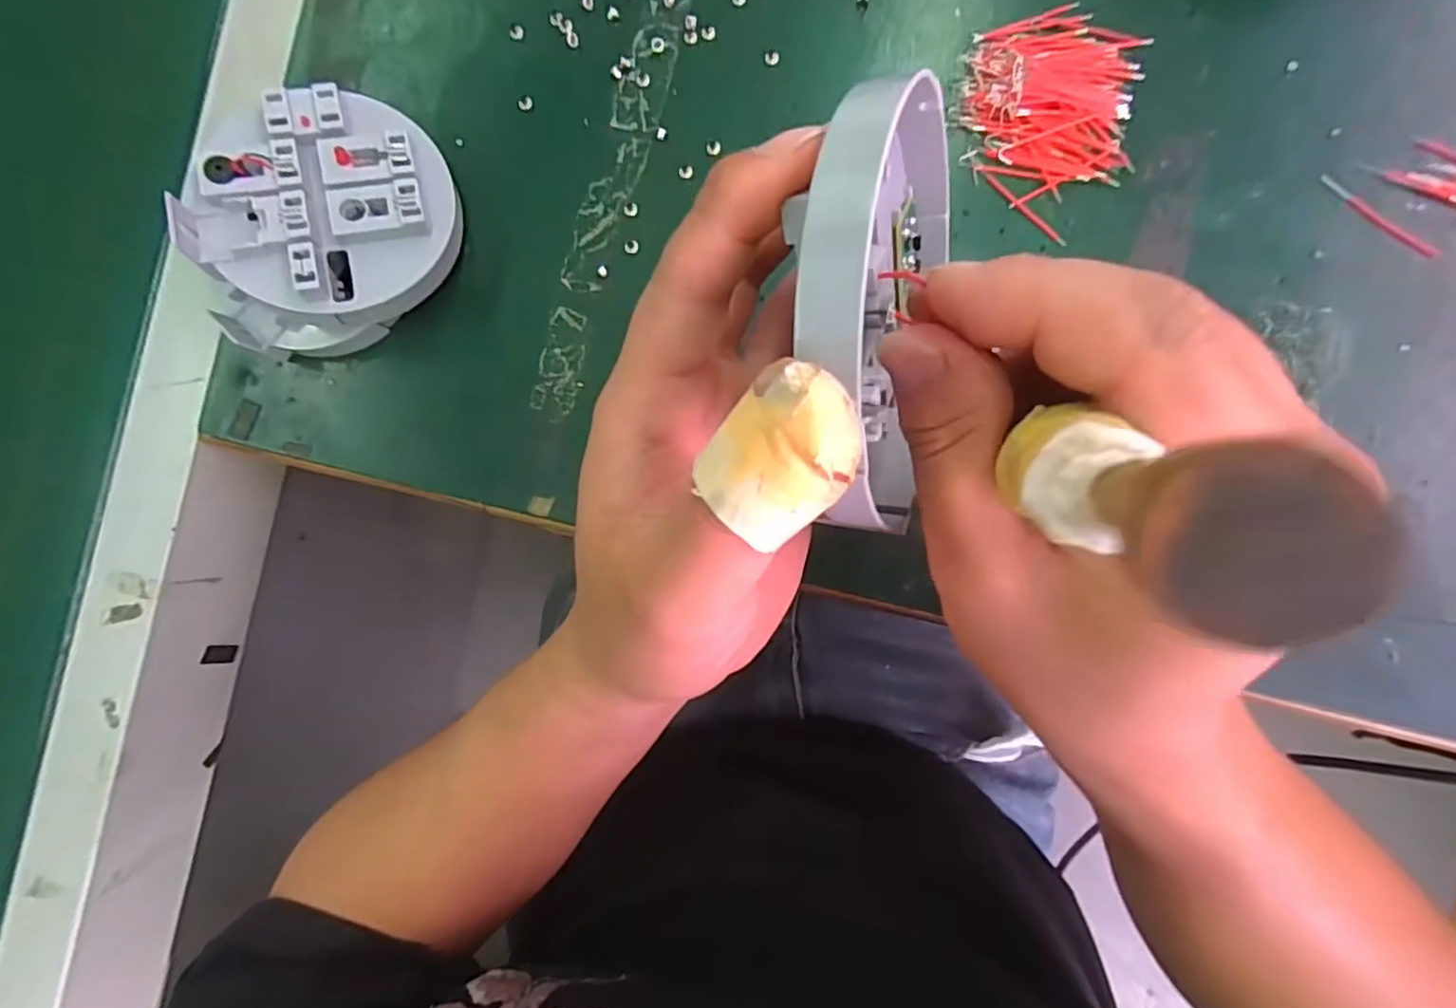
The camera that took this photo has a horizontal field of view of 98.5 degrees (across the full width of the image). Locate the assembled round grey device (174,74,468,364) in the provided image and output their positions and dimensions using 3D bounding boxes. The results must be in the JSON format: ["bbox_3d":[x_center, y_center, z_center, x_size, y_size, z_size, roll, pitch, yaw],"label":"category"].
[{"bbox_3d":[-0.175,-0.120,0.277,0.089,0.053,0.113,18,90,6],"label":"assembled round grey device"}]

